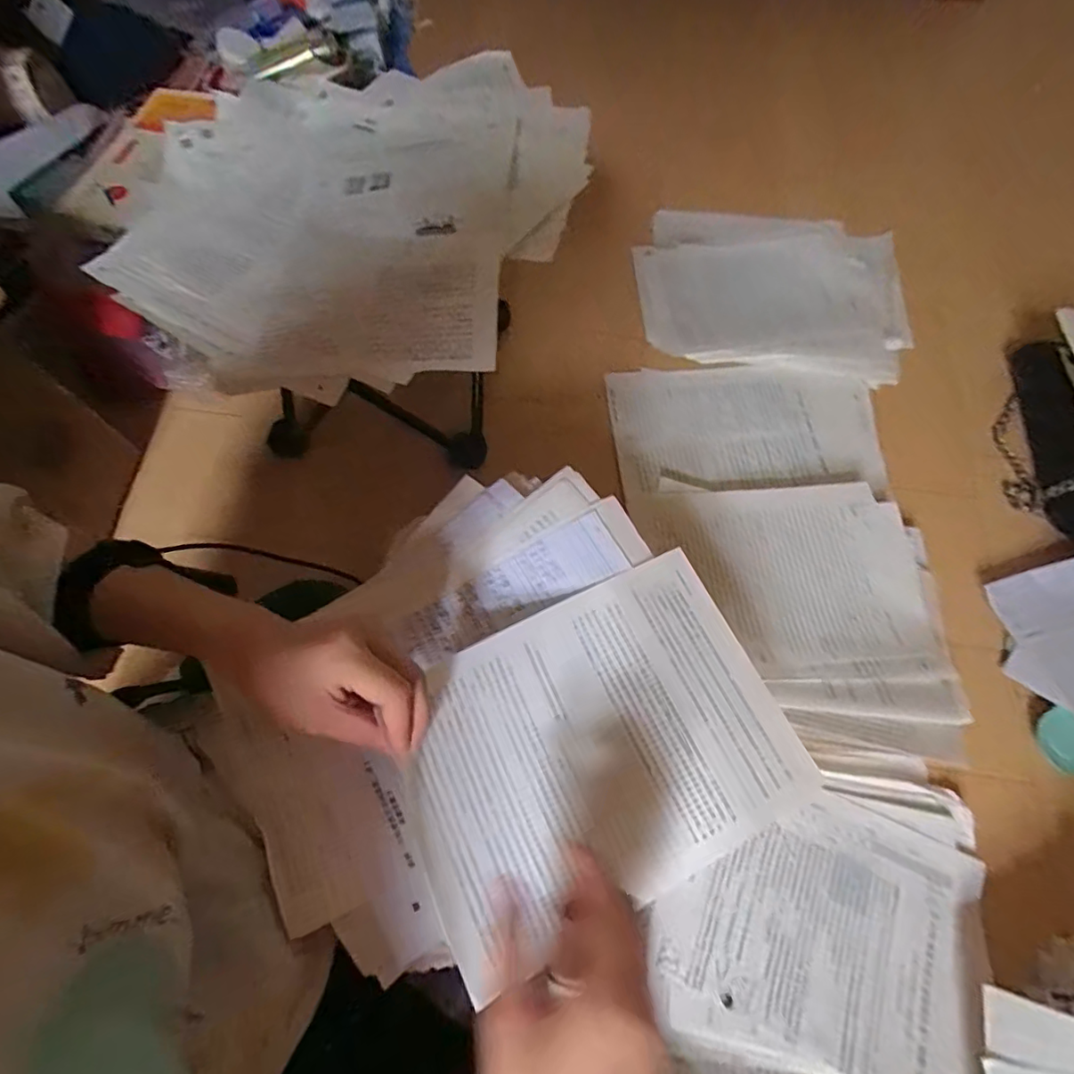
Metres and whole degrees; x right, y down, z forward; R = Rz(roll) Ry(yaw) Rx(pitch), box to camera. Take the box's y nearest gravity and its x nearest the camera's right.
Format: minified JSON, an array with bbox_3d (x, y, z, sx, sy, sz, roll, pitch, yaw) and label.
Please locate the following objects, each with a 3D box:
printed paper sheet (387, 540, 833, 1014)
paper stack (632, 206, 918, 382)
[{"bbox_3d":[0.044,0.134,0.356,0.246,0.056,0.186,-25,68,-9],"label":"printed paper sheet"},{"bbox_3d":[0.325,-0.353,0.748,0.356,0.019,0.297,8,67,6],"label":"paper stack"}]

